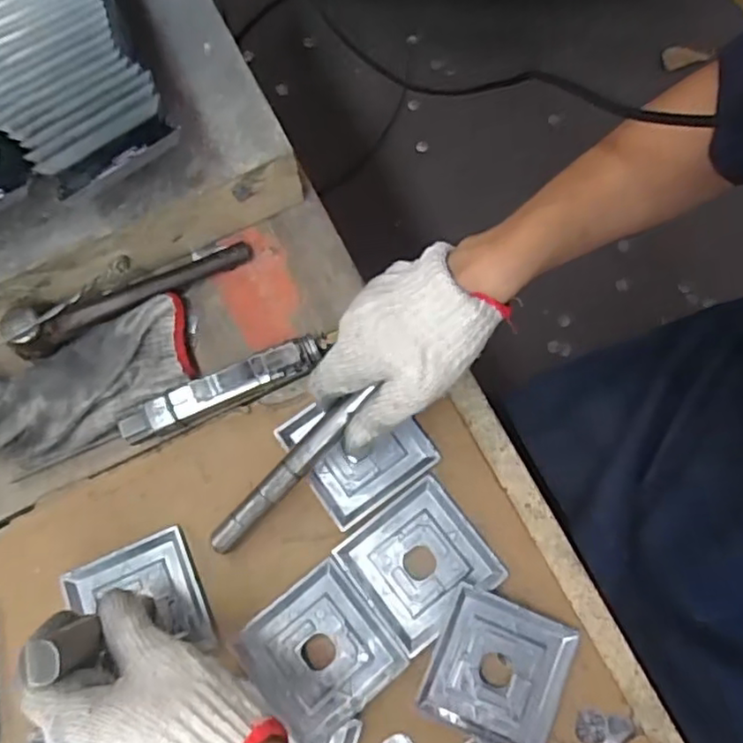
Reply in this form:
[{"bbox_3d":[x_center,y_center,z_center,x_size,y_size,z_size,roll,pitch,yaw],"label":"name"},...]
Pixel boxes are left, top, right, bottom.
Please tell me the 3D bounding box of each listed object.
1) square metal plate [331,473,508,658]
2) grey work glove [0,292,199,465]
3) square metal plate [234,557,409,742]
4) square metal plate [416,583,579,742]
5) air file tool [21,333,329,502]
[{"bbox_3d":[0.035,0.135,0.453,0.090,0.005,0.089,-38,78,-8],"label":"square metal plate"},{"bbox_3d":[-0.234,0.014,0.481,0.197,0.025,0.089,-19,77,-3],"label":"grey work glove"},{"bbox_3d":[-0.037,0.193,0.434,0.089,0.008,0.089,-38,78,-8],"label":"square metal plate"},{"bbox_3d":[0.087,0.204,0.430,0.088,0.012,0.089,22,78,6],"label":"square metal plate"},{"bbox_3d":[-0.108,0.010,0.472,0.164,0.035,0.028,-23,77,-4],"label":"air file tool"}]

